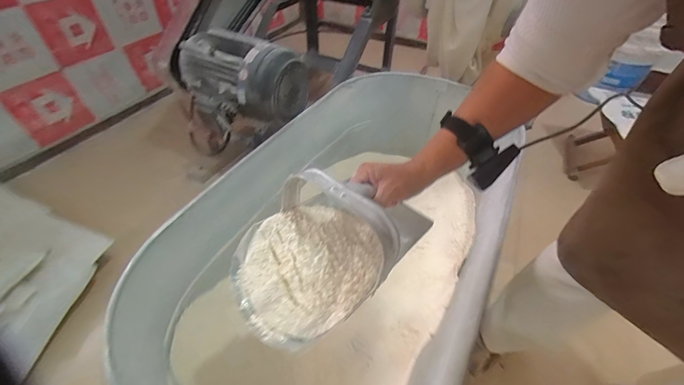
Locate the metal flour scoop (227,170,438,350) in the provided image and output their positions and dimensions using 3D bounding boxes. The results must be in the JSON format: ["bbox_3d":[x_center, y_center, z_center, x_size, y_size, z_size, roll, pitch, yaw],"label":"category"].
[{"bbox_3d":[-0.032,0.064,0.369,0.201,0.119,0.165,-31,55,-28],"label":"metal flour scoop"}]

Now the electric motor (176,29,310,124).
[{"bbox_3d":[-0.357,-0.400,1.040,0.415,0.206,0.258,21,49,17],"label":"electric motor"}]

